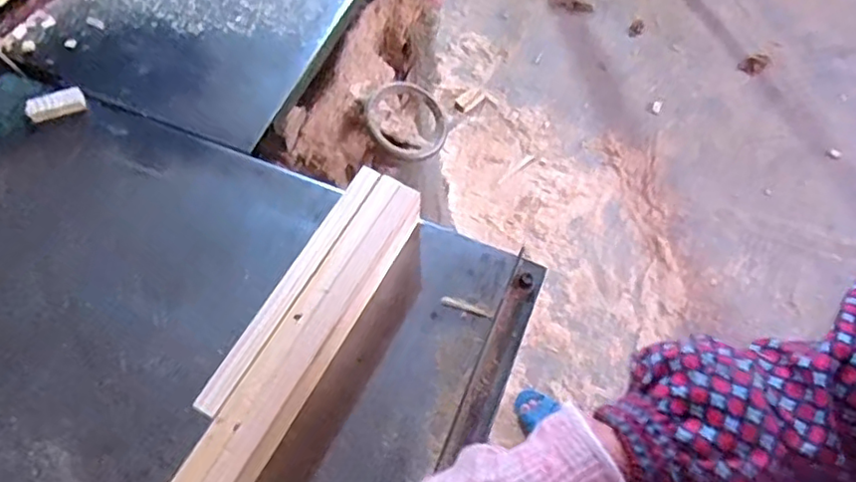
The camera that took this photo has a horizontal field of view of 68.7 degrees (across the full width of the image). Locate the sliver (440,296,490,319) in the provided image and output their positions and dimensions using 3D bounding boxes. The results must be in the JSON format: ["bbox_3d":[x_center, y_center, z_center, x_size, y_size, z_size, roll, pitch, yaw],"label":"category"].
[{"bbox_3d":[0.032,0.056,0.534,0.044,0.004,0.009,16,66,7],"label":"sliver"}]

